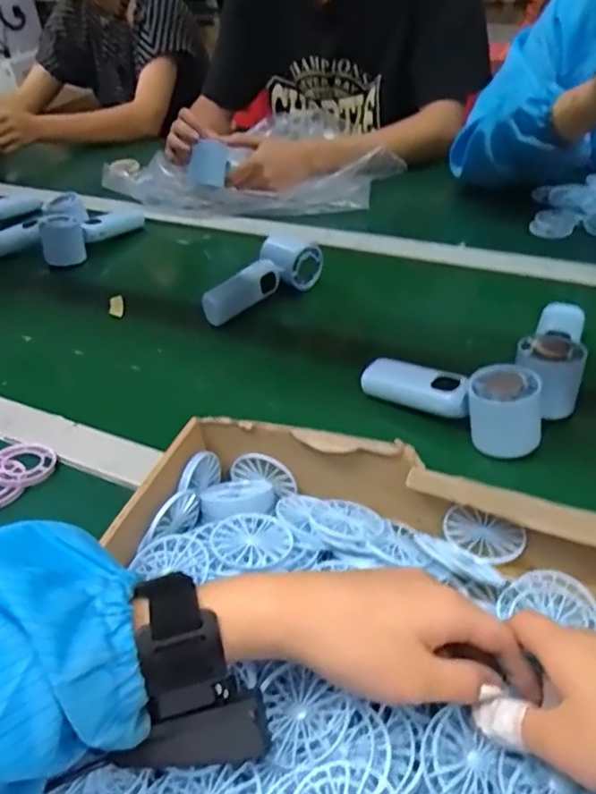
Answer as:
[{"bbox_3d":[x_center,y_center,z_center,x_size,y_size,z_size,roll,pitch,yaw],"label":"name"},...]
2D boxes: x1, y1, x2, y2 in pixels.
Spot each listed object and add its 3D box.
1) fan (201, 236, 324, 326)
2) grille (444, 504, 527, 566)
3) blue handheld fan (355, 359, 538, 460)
[{"bbox_3d":[-0.048,-0.133,0.720,0.165,0.055,0.048,-33,47,-28],"label":"fan"},{"bbox_3d":[0.121,0.092,0.403,0.049,0.038,0.010,14,44,22],"label":"grille"},{"bbox_3d":[0.129,-0.007,0.523,0.152,0.056,0.047,26,50,33],"label":"blue handheld fan"}]

